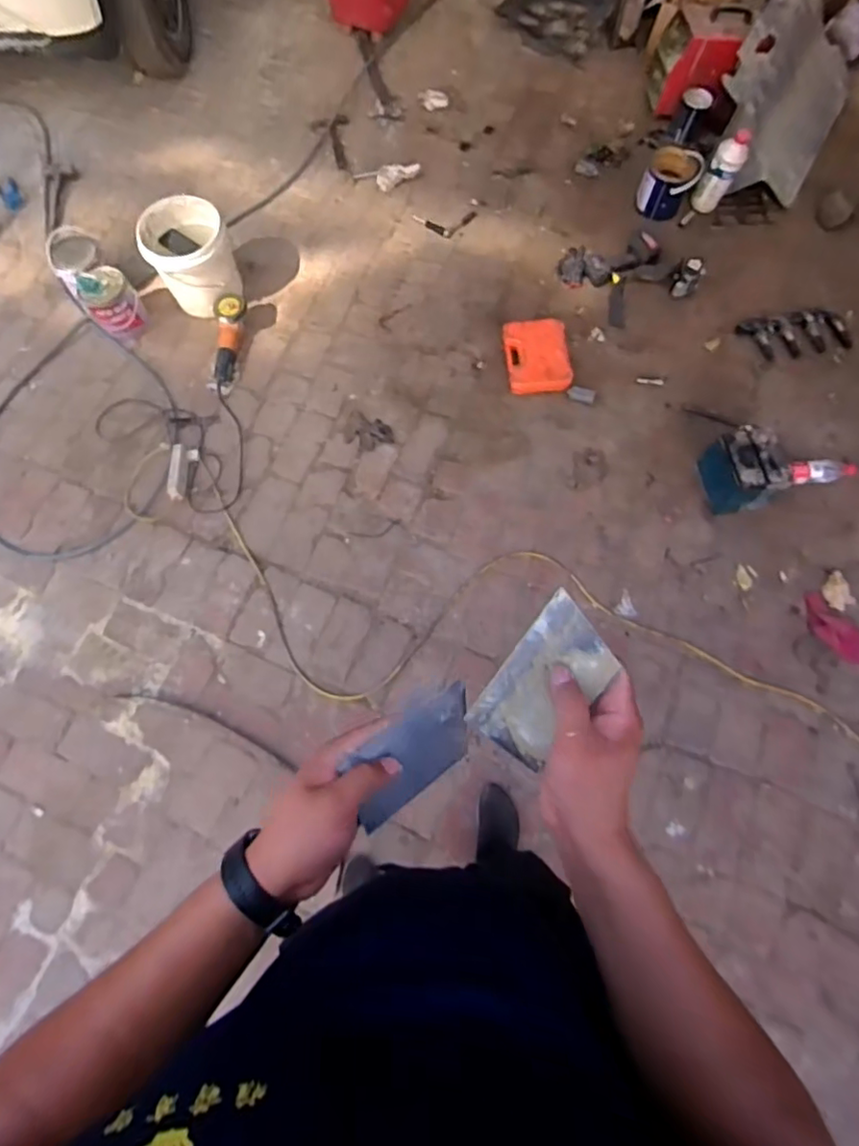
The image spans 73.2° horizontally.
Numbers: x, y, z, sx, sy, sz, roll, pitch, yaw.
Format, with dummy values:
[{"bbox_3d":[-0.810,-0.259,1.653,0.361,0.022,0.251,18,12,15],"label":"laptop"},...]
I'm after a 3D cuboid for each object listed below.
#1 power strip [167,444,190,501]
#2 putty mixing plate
[{"bbox_3d":[-0.743,-0.301,1.715,0.056,0.029,0.179,0,71,0],"label":"power strip"},{"bbox_3d":[0.094,0.090,0.469,0.073,0.006,0.130,36,101,7],"label":"putty mixing plate"}]

